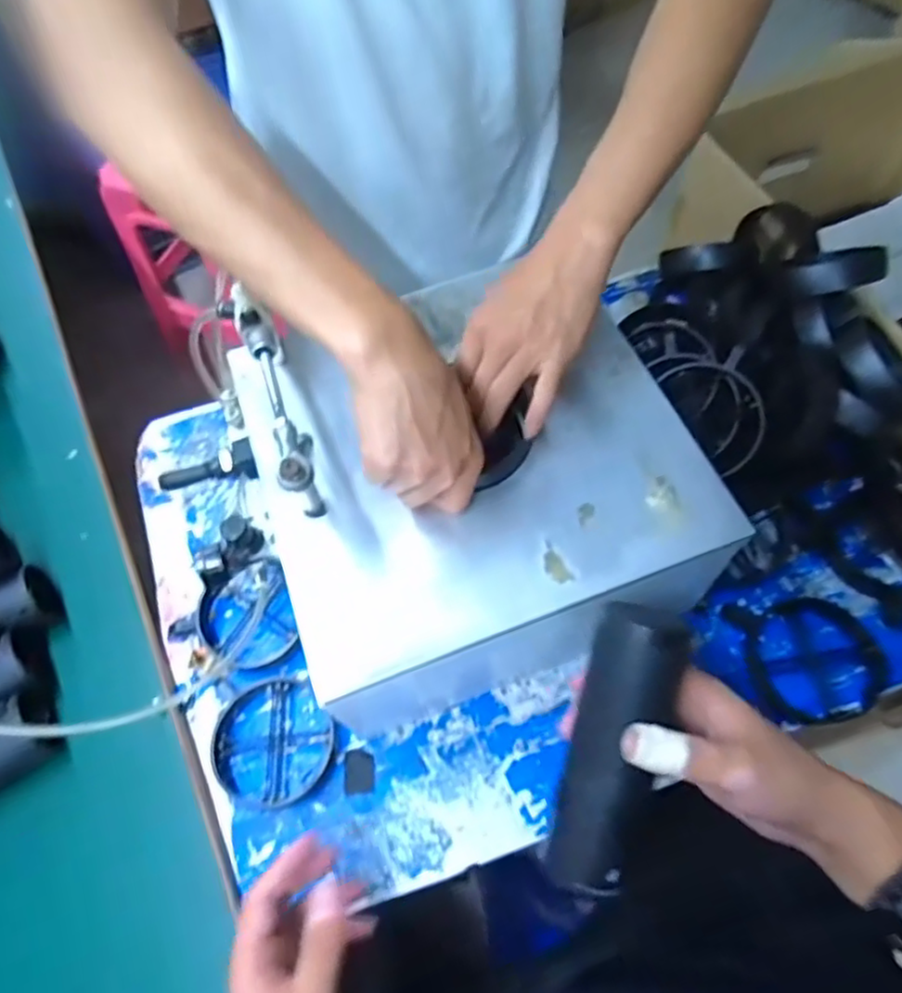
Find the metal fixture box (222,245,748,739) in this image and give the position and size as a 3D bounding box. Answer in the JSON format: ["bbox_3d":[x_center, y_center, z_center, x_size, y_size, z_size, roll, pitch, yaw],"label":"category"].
[{"bbox_3d":[0.015,0.003,0.546,0.301,0.165,0.302,-19,62,-6],"label":"metal fixture box"}]

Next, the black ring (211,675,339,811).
[{"bbox_3d":[-0.144,0.199,0.537,0.094,0.016,0.097,-2,62,3],"label":"black ring"}]

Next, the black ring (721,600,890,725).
[{"bbox_3d":[0.295,0.129,0.539,0.104,0.014,0.103,-2,62,3],"label":"black ring"}]

